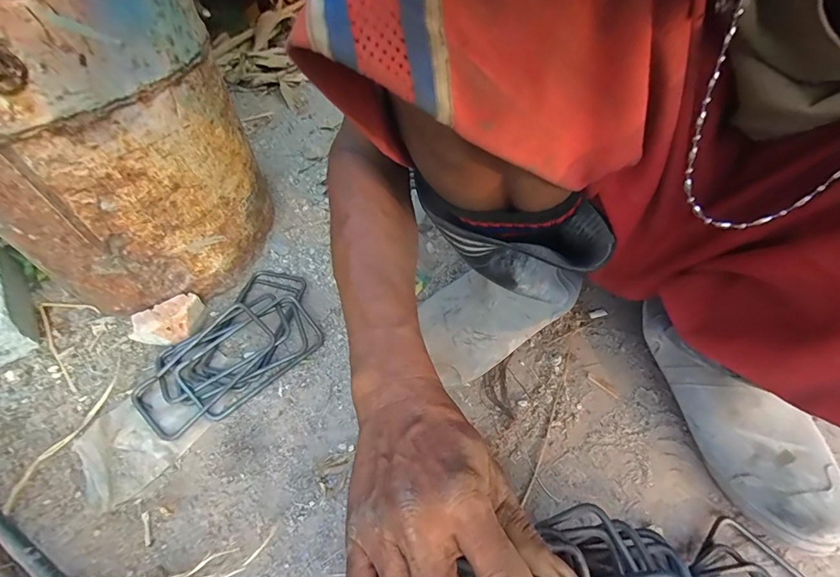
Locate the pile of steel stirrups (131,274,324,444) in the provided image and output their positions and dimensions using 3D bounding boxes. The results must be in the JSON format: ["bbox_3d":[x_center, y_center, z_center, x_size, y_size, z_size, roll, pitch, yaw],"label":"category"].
[{"bbox_3d":[-0.210,0.061,0.445,0.130,0.028,0.215,31,59,25],"label":"pile of steel stirrups"}]

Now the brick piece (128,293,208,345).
[{"bbox_3d":[-0.286,0.040,0.453,0.078,0.040,0.036,-32,56,-21],"label":"brick piece"}]

